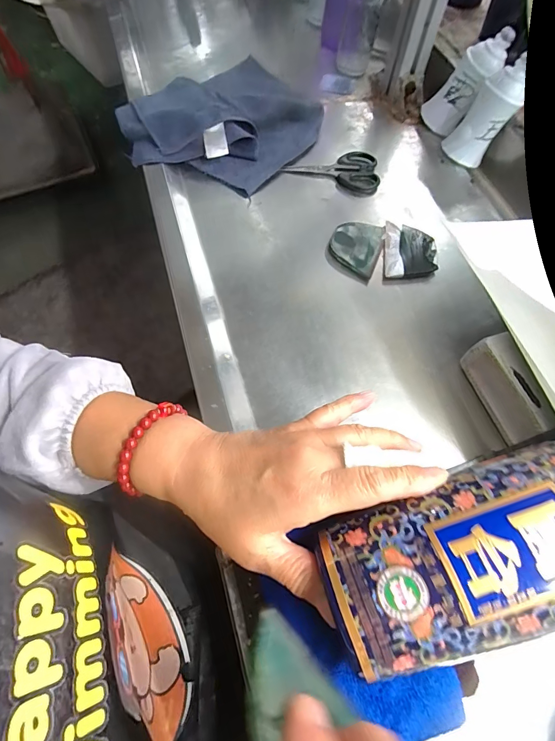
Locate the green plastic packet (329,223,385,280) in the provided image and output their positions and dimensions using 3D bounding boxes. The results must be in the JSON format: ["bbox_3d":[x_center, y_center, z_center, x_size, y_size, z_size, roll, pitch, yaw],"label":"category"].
[{"bbox_3d":[0.093,-0.147,0.437,0.057,0.011,0.078,21,66,8],"label":"green plastic packet"}]

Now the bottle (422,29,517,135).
[{"bbox_3d":[0.259,-0.391,0.515,0.042,0.114,0.056,-30,81,-39],"label":"bottle"}]

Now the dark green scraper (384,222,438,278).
[{"bbox_3d":[0.154,-0.138,0.436,0.059,0.008,0.079,7,65,2],"label":"dark green scraper"}]

